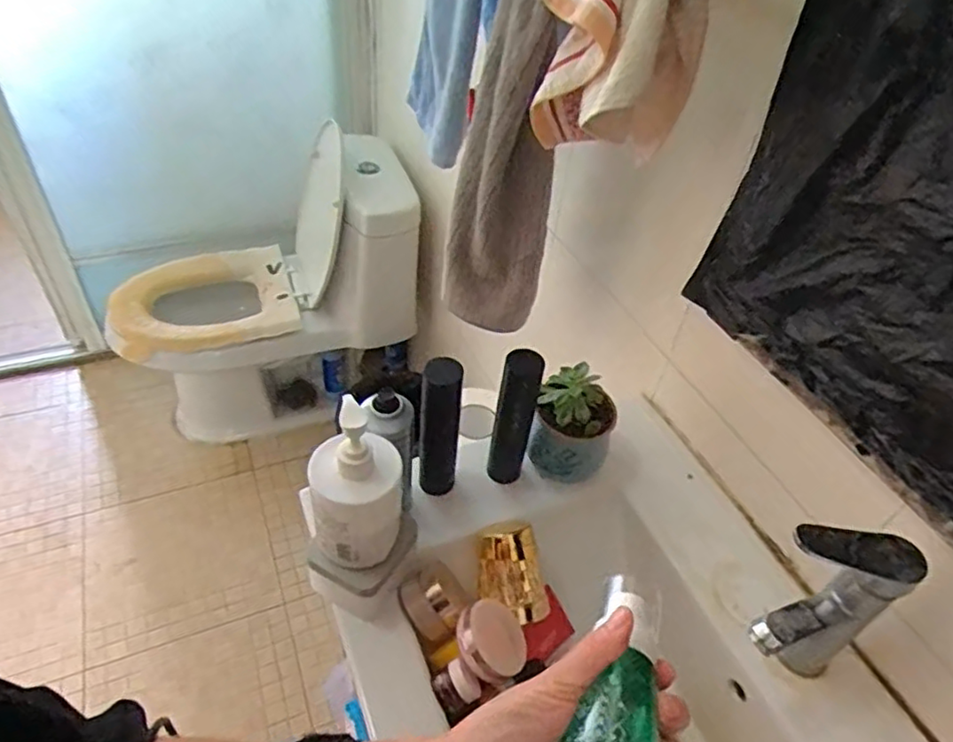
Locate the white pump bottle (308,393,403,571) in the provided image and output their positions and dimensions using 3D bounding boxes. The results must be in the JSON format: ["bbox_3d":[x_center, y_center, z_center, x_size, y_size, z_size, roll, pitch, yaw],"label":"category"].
[{"bbox_3d":[-0.108,0.100,0.574,0.082,0.157,0.074,-5,46,-12],"label":"white pump bottle"}]

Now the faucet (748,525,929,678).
[{"bbox_3d":[0.287,0.208,0.570,0.124,0.188,0.068,-6,46,-13],"label":"faucet"}]

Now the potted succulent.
[{"bbox_3d":[0.112,0.074,0.759,0.091,0.143,0.088,17,45,10],"label":"potted succulent"}]

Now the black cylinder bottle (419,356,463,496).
[{"bbox_3d":[-0.041,0.073,0.700,0.043,0.200,0.038,7,44,0],"label":"black cylinder bottle"}]

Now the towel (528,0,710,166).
[{"bbox_3d":[0.126,-0.290,0.589,0.142,0.202,0.126,14,45,7],"label":"towel"}]

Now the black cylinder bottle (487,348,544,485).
[{"bbox_3d":[0.040,0.061,0.718,0.040,0.205,0.036,14,45,7],"label":"black cylinder bottle"}]

